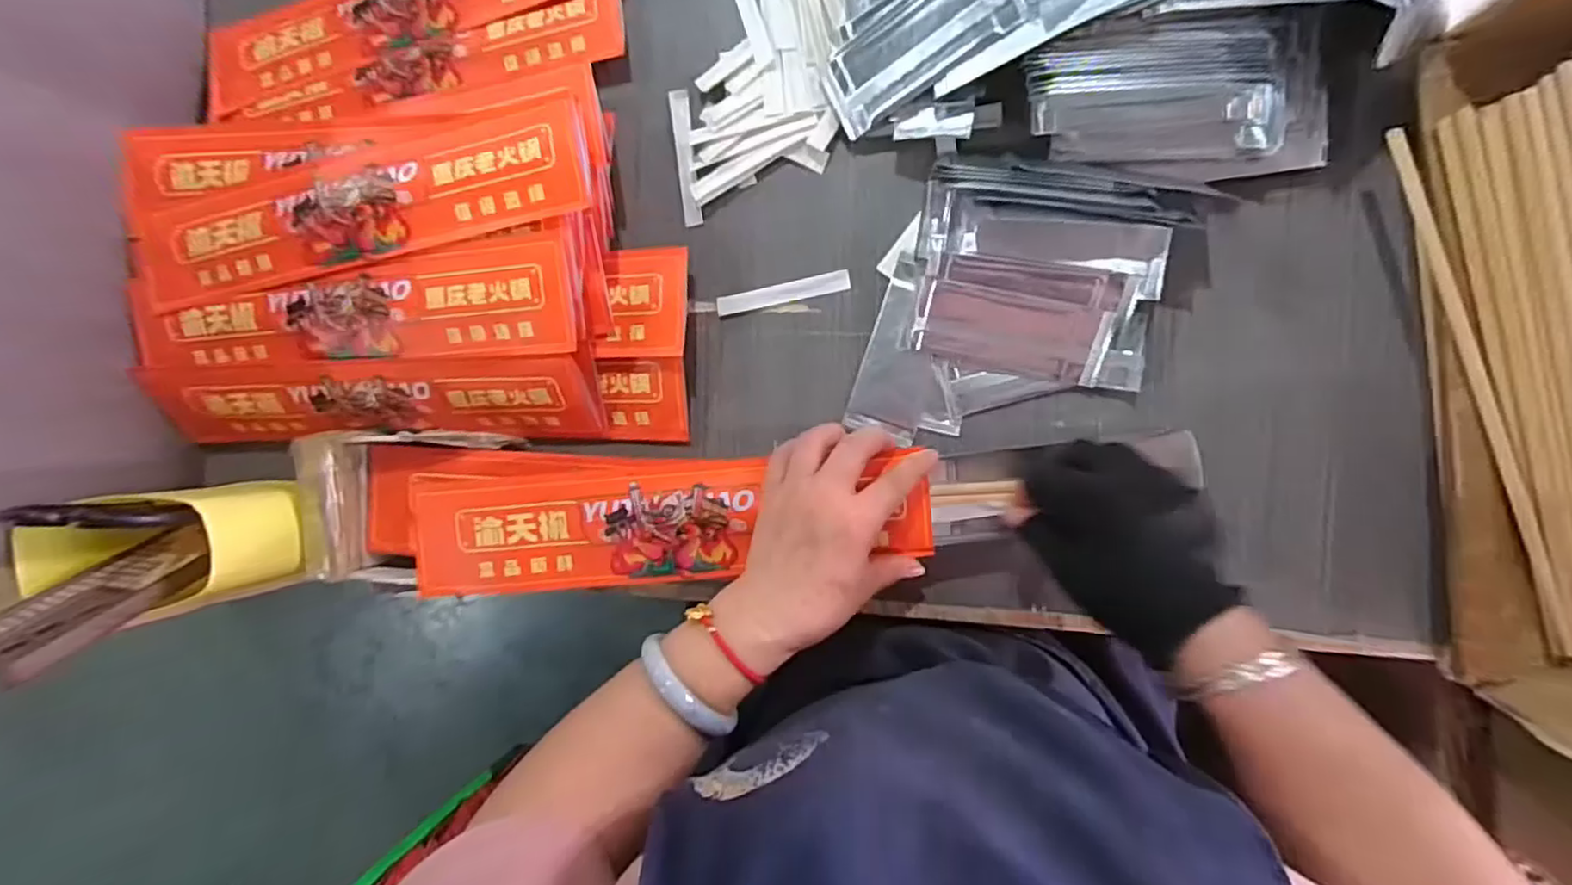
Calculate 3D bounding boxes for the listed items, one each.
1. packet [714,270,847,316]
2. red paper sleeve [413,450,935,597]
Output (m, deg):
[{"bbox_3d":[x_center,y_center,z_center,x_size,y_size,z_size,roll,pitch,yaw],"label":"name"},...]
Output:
[{"bbox_3d":[-0.002,-0.103,0.467,0.091,0.007,0.014,-11,90,10],"label":"packet"},{"bbox_3d":[-0.075,0.053,0.438,0.330,0.015,0.074,-4,92,5],"label":"red paper sleeve"}]

